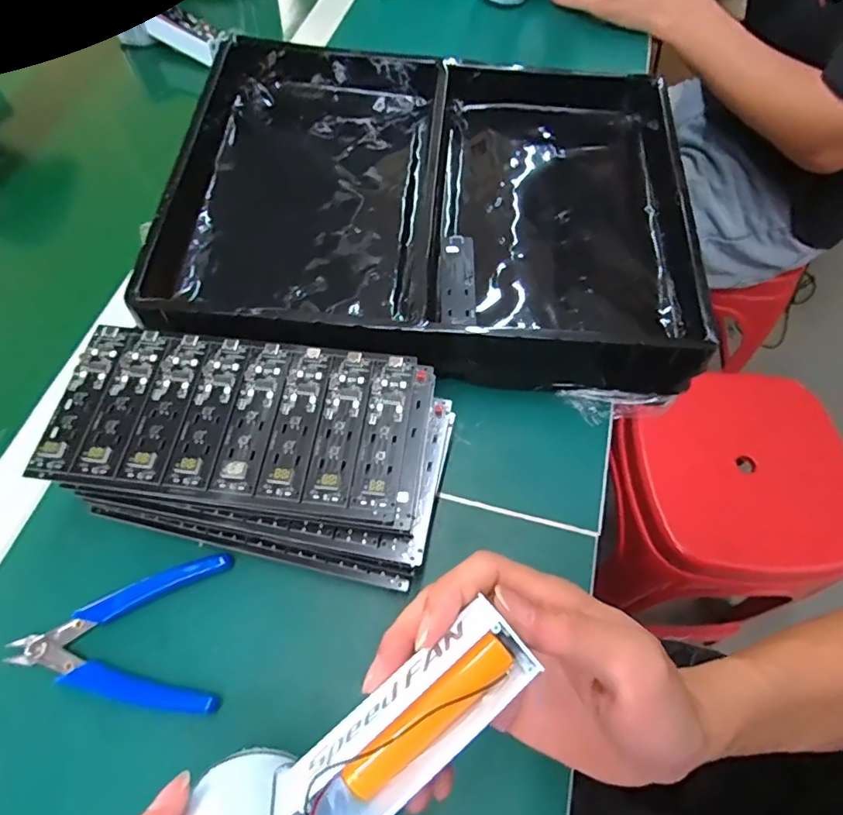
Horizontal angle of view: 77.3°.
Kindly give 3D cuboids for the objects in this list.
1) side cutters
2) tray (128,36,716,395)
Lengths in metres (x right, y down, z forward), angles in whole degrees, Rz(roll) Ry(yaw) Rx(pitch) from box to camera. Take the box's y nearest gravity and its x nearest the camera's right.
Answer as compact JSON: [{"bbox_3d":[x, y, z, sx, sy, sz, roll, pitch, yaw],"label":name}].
[{"bbox_3d":[-0.167,0.128,0.295,0.109,0.007,0.082,-4,62,-3],"label":"side cutters"},{"bbox_3d":[0.005,-0.166,0.424,0.387,0.068,0.328,6,62,3],"label":"tray"}]

